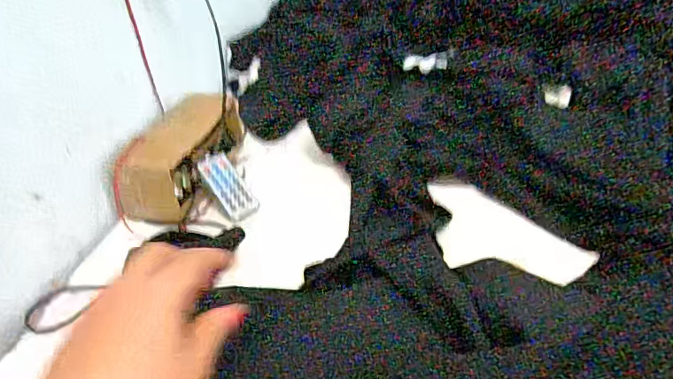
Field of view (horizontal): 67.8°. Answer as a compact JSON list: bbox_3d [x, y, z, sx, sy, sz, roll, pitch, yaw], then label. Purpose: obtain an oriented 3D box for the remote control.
[{"bbox_3d":[-0.127,-0.004,0.590,0.040,0.004,0.089,-28,74,-34],"label":"remote control"}]

